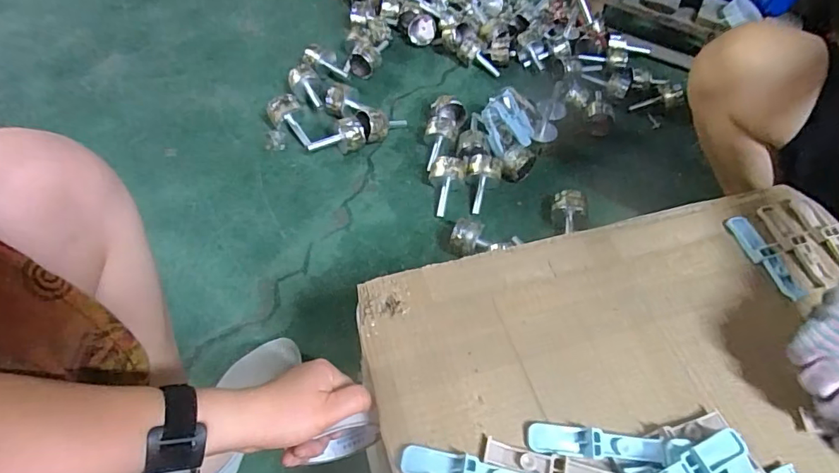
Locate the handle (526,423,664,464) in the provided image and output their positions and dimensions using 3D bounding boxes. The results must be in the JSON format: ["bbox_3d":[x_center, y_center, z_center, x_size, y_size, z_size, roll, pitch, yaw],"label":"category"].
[{"bbox_3d":[0.131,0.157,0.379,0.098,0.015,0.021,6,54,0],"label":"handle"}]

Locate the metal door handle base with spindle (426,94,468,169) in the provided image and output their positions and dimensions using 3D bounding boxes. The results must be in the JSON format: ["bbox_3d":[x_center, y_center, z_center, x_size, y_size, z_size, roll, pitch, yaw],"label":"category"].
[{"bbox_3d":[0.044,-0.201,0.967,0.070,0.053,0.171,15,54,6],"label":"metal door handle base with spindle"}]

